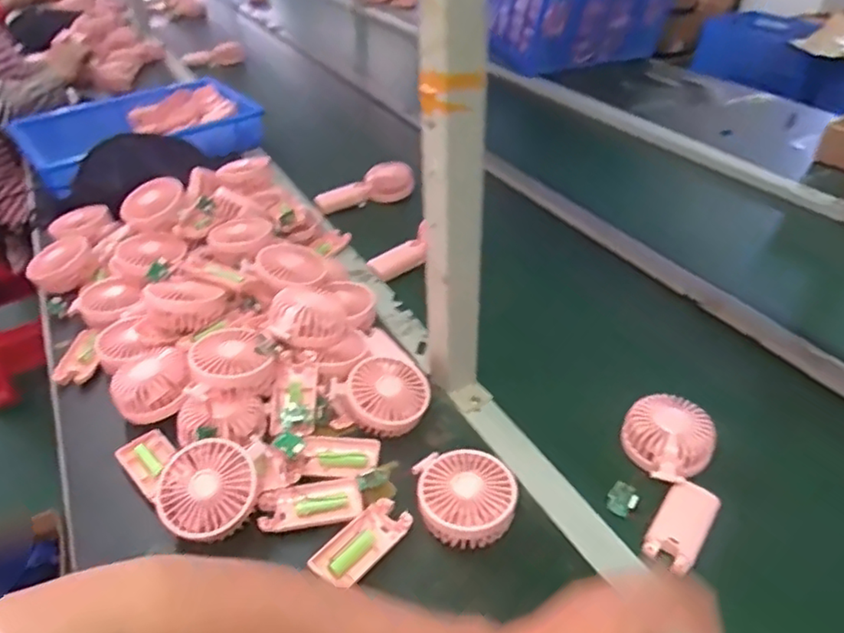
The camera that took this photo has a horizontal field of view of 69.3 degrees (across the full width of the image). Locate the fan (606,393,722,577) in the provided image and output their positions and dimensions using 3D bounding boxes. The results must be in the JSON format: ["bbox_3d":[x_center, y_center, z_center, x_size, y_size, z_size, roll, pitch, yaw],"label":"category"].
[{"bbox_3d":[0.242,0.151,0.600,0.093,0.044,0.169,13,40,18],"label":"fan"}]

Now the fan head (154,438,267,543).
[{"bbox_3d":[-0.193,0.158,0.558,0.086,0.037,0.086,-6,60,1],"label":"fan head"}]

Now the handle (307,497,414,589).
[{"bbox_3d":[-0.053,0.203,0.549,0.042,0.012,0.093,28,47,33],"label":"handle"}]

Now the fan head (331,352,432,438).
[{"bbox_3d":[-0.040,0.087,0.663,0.089,0.038,0.084,42,53,17],"label":"fan head"}]

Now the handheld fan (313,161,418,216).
[{"bbox_3d":[-0.105,-0.232,1.121,0.191,0.059,0.050,-27,44,-28],"label":"handheld fan"}]

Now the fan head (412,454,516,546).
[{"bbox_3d":[0.036,0.169,0.568,0.097,0.040,0.086,7,39,12],"label":"fan head"}]

